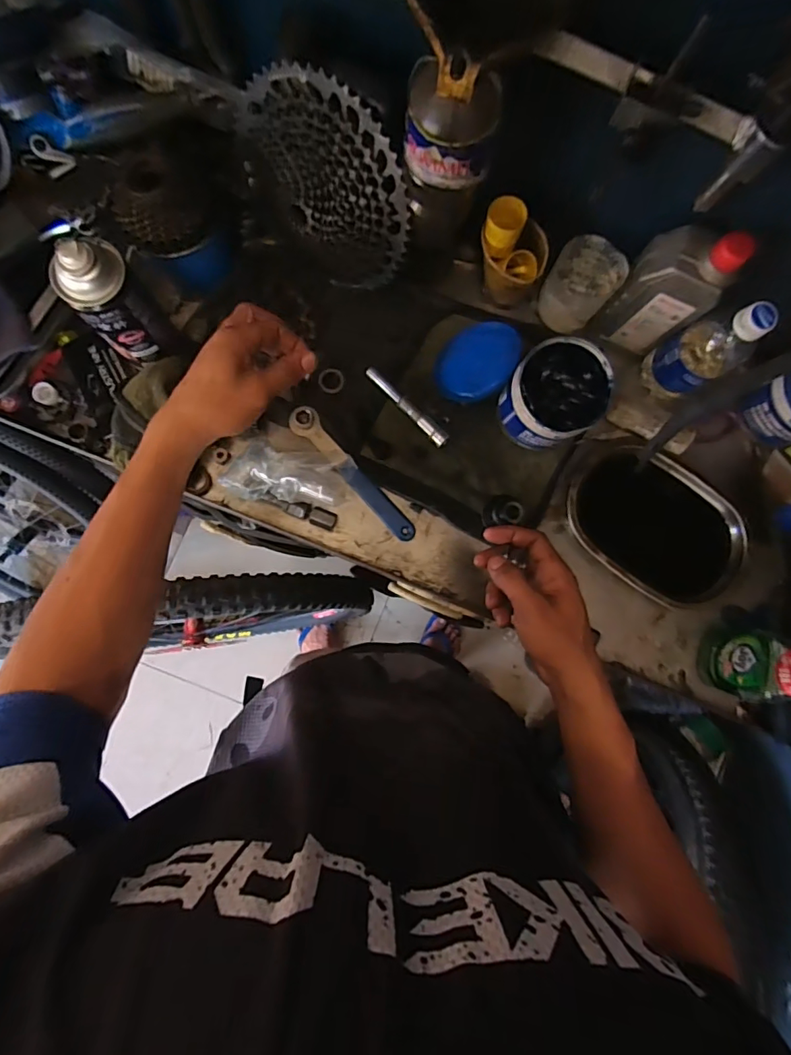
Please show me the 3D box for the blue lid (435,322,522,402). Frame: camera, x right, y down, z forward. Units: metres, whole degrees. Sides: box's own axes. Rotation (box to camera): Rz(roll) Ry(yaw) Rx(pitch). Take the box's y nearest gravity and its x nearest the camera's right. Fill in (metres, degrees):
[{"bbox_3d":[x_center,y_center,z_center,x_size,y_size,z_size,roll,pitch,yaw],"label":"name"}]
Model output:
[{"bbox_3d":[0.094,-0.189,0.572,0.095,0.009,0.086,13,100,30],"label":"blue lid"}]

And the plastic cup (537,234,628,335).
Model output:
[{"bbox_3d":[0.205,-0.271,0.565,0.071,0.088,0.059,37,84,1],"label":"plastic cup"}]

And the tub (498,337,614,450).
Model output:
[{"bbox_3d":[0.173,-0.145,0.557,0.099,0.086,0.094,0,85,-3],"label":"tub"}]

